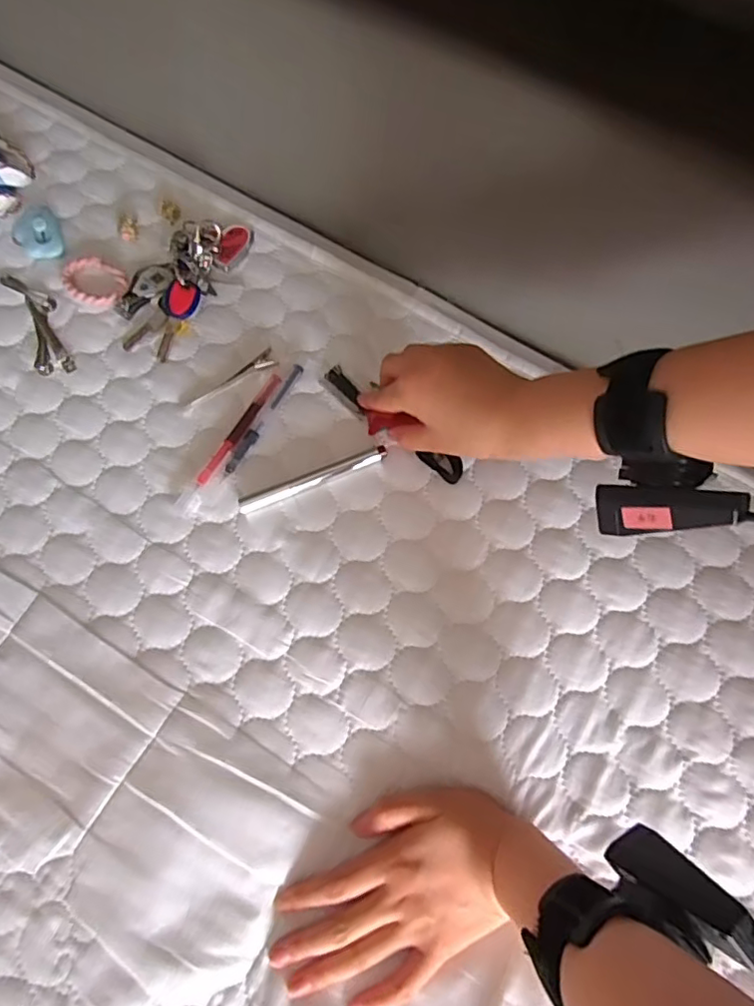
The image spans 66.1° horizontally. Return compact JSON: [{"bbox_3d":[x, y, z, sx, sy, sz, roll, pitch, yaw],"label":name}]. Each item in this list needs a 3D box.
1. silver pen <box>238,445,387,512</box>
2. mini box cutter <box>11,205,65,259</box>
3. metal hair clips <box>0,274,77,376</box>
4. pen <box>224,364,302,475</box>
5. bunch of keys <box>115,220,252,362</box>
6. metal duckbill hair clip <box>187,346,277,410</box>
[{"bbox_3d":[-0.048,-0.019,0.441,0.116,0.009,0.012,-22,73,-7],"label":"silver pen"},{"bbox_3d":[-0.300,-0.236,0.509,0.039,0.012,0.051,-27,73,-8],"label":"mini box cutter"},{"bbox_3d":[-0.283,-0.152,0.484,0.033,0.004,0.111,-26,73,-8],"label":"metal hair clips"},{"bbox_3d":[-0.090,-0.066,0.458,0.009,0.011,0.106,28,74,9],"label":"pen"},{"bbox_3d":[-0.170,-0.192,0.493,0.066,0.020,0.139,26,74,9],"label":"bunch of keys"},{"bbox_3d":[-0.118,-0.097,0.468,0.082,0.006,0.015,-35,75,-10],"label":"metal duckbill hair clip"}]

